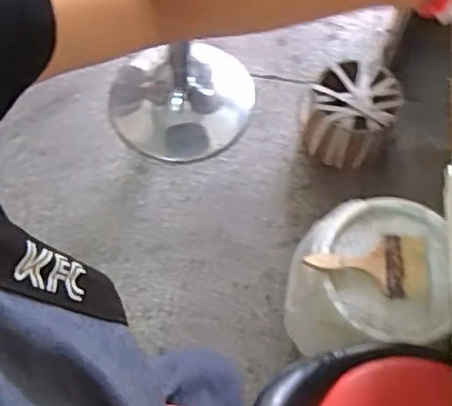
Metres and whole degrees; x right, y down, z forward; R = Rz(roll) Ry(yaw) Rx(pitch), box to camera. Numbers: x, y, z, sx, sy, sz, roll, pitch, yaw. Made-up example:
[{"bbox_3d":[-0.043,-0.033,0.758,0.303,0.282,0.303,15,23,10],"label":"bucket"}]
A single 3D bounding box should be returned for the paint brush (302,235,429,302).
[{"bbox_3d":[0.225,0.100,1.012,0.195,0.029,0.107,3,65,0],"label":"paint brush"}]

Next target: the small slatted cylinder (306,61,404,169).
[{"bbox_3d":[0.301,-0.203,1.552,0.192,0.189,0.208,1,65,-1],"label":"small slatted cylinder"}]

